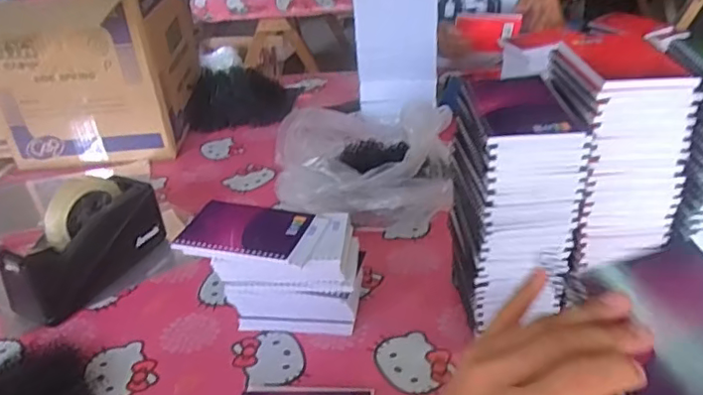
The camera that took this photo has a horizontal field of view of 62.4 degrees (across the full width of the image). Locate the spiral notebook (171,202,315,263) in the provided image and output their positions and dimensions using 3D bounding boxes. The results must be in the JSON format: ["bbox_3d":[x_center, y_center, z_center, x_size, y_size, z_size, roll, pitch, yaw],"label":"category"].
[{"bbox_3d":[-0.108,0.034,0.592,0.122,0.015,0.074,6,34,15],"label":"spiral notebook"}]

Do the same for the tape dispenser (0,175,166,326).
[{"bbox_3d":[-0.331,0.050,0.721,0.065,0.111,0.195,14,36,26],"label":"tape dispenser"}]

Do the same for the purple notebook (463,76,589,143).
[{"bbox_3d":[0.156,-0.085,0.535,0.087,0.011,0.123,-4,32,0],"label":"purple notebook"}]

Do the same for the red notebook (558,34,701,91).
[{"bbox_3d":[0.246,-0.128,0.534,0.079,0.011,0.127,-4,32,0],"label":"red notebook"}]

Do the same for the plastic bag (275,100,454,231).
[{"bbox_3d":[0.010,-0.062,0.860,0.225,0.112,0.261,-18,35,-21],"label":"plastic bag"}]

